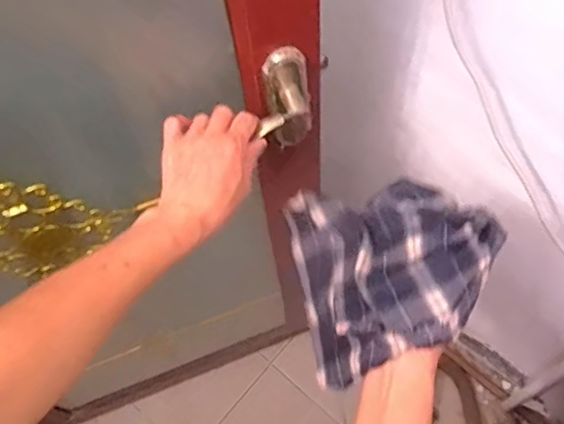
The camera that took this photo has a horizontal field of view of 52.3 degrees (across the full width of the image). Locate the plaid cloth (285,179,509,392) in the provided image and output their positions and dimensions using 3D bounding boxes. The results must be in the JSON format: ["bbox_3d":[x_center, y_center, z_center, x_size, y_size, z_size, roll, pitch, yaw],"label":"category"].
[{"bbox_3d":[0.103,0.045,0.517,0.151,0.116,0.176,-9,63,-2],"label":"plaid cloth"}]

